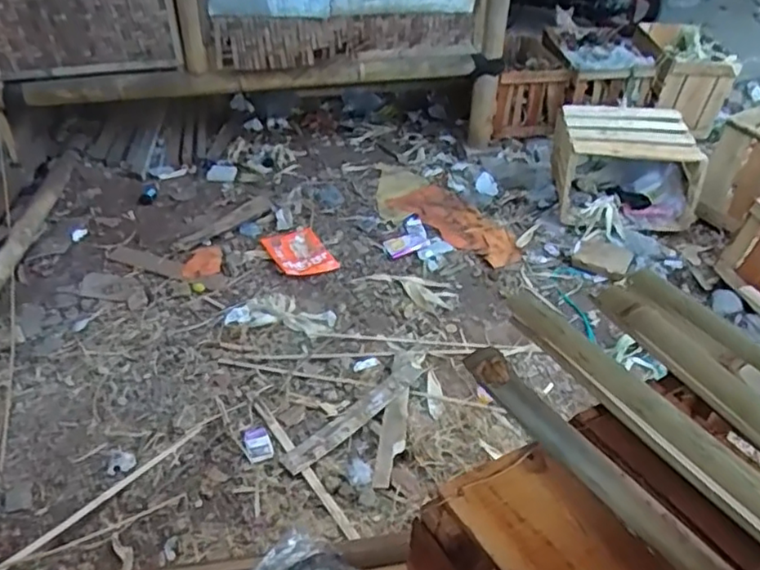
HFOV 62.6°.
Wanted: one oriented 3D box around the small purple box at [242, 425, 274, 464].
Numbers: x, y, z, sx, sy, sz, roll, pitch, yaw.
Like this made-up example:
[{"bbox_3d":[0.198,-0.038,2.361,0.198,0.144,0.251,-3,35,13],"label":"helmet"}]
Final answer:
[{"bbox_3d":[-0.345,0.448,1.760,0.075,0.011,0.133,-15,39,-18],"label":"small purple box"}]

